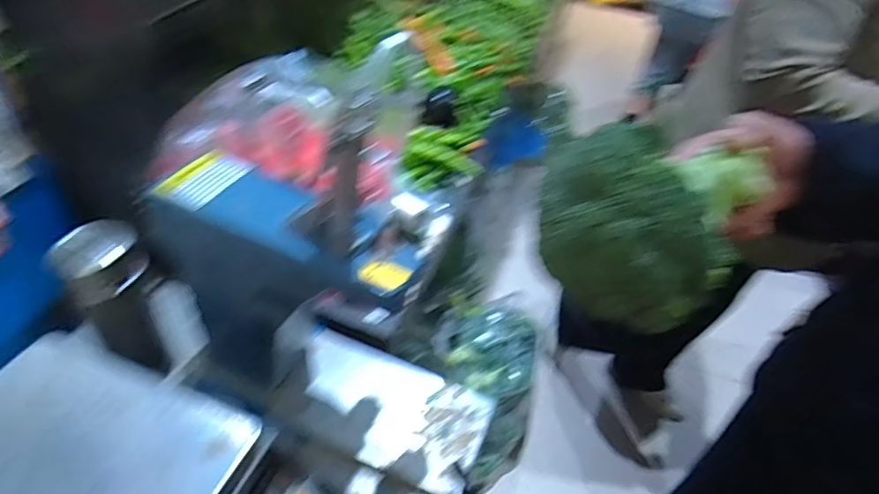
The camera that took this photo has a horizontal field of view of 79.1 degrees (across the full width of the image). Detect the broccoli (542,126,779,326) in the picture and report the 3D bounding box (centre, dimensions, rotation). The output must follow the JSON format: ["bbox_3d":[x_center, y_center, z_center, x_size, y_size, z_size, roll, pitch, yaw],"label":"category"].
[{"bbox_3d":[0.147,-0.027,0.370,0.118,0.105,0.136,29,46,23],"label":"broccoli"}]

